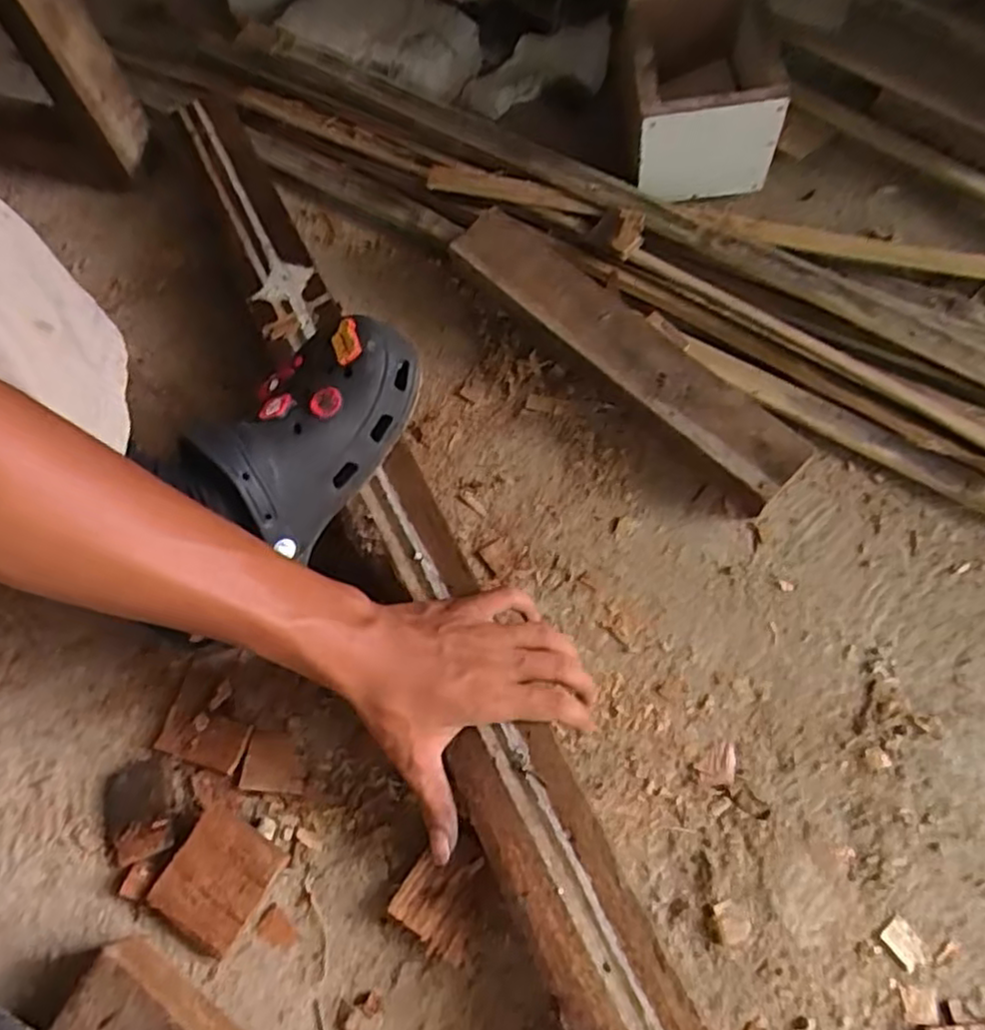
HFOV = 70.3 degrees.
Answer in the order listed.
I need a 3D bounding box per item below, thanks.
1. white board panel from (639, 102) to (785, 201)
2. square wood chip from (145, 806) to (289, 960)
[{"bbox_3d":[0.197,-0.330,0.641,0.127,0.100,0.012,-5,63,1],"label":"white board panel"},{"bbox_3d":[-0.168,0.223,0.425,0.059,0.017,0.066,28,69,13],"label":"square wood chip"}]

